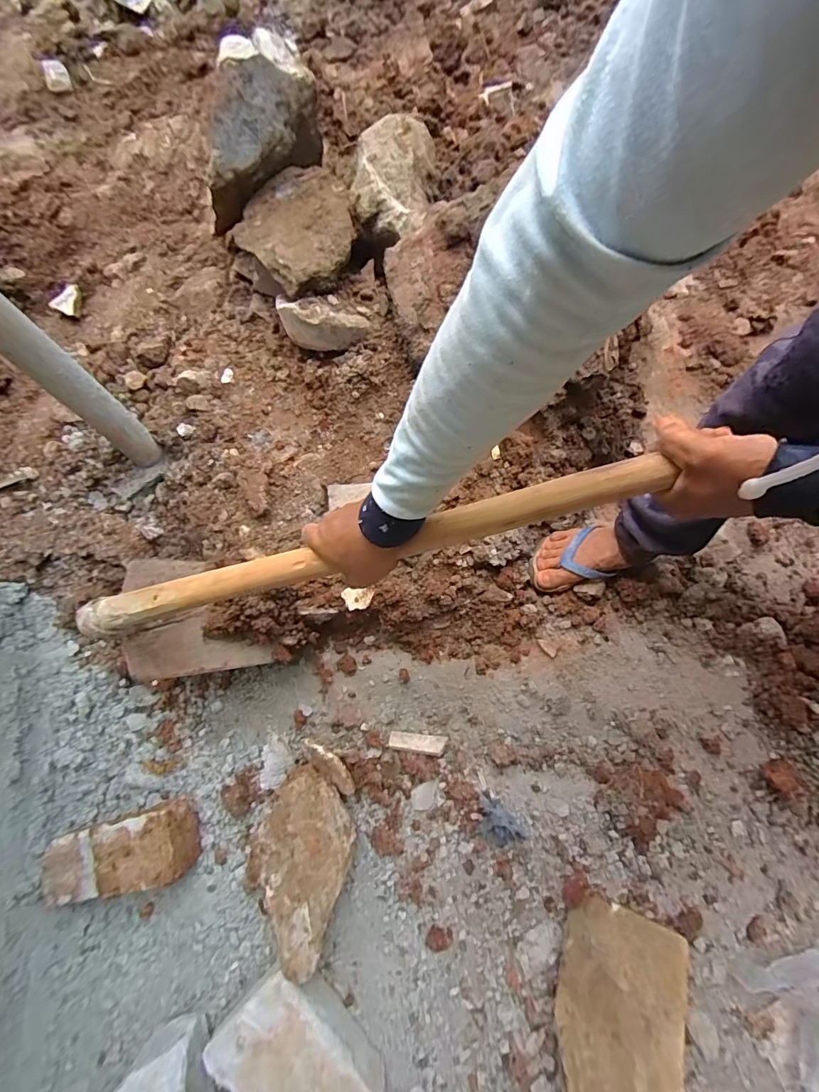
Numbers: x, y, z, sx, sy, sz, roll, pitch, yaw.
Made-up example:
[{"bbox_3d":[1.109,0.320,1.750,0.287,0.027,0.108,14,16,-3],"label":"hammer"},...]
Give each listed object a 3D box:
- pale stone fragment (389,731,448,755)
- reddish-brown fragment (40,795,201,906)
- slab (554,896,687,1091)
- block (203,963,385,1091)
[{"bbox_3d":[0.014,0.319,0.739,0.092,0.006,0.028,6,55,-1],"label":"pale stone fragment"},{"bbox_3d":[-0.435,0.458,0.687,0.206,0.085,0.101,-13,73,-2],"label":"reddish-brown fragment"},{"bbox_3d":[0.262,0.673,0.551,0.164,0.032,0.377,13,53,6],"label":"slab"},{"bbox_3d":[-0.145,0.673,0.602,0.197,0.084,0.145,42,80,14],"label":"block"}]

